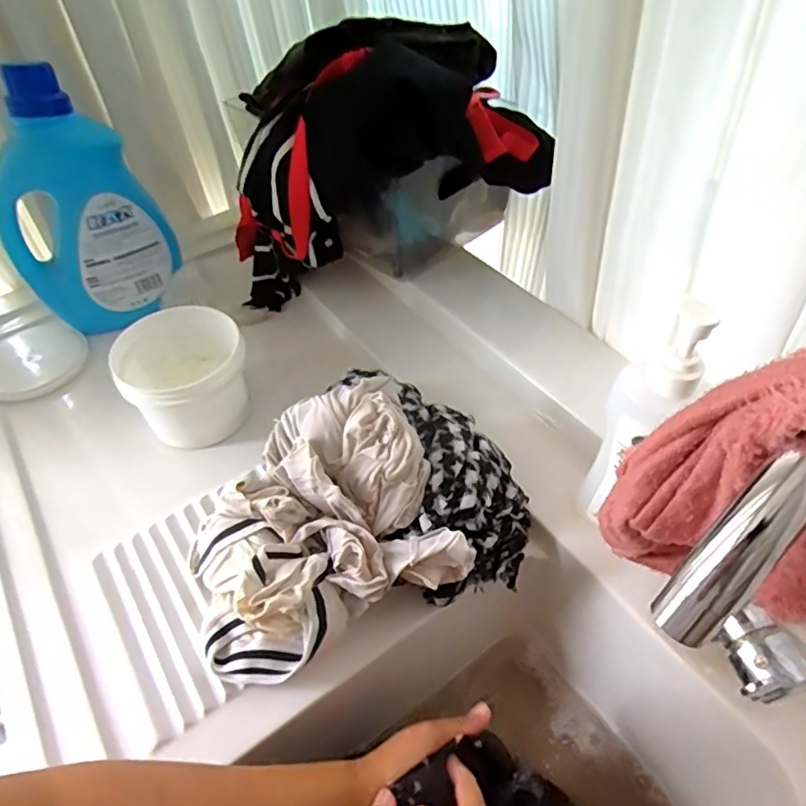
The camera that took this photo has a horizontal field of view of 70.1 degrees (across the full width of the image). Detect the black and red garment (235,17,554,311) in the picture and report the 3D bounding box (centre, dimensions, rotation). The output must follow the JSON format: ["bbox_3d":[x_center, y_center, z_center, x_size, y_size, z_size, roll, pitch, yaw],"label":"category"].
[{"bbox_3d":[-0.027,-0.231,0.629,0.344,0.279,0.147,-7,50,0],"label":"black and red garment"}]

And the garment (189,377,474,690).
[{"bbox_3d":[-0.074,0.090,0.451,0.198,0.110,0.162,-19,51,-11],"label":"garment"}]

